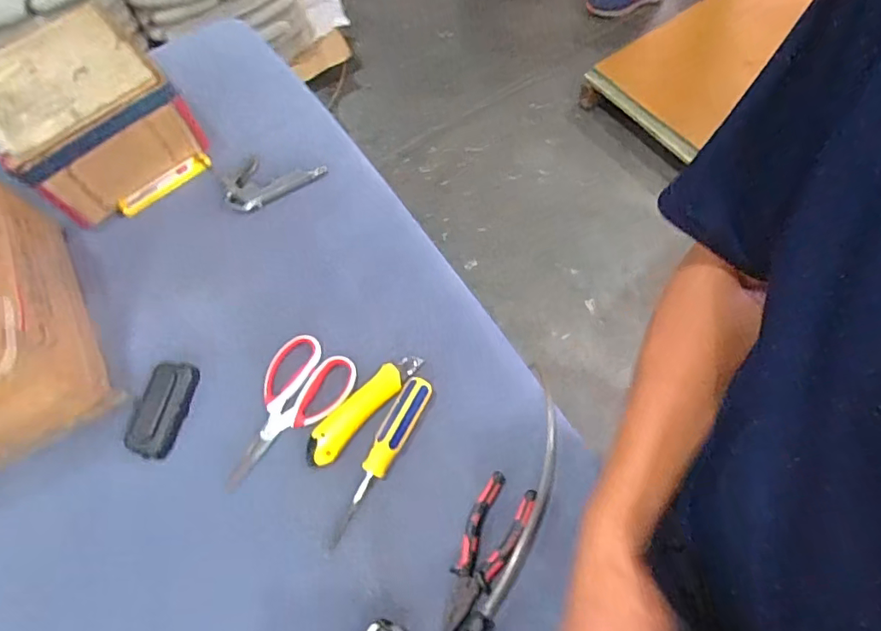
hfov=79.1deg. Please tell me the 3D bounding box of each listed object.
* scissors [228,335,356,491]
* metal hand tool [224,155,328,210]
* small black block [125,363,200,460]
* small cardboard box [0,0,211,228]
[{"bbox_3d":[-0.175,0.108,0.592,0.093,0.009,0.177,28,69,15],"label":"scissors"},{"bbox_3d":[-0.234,-0.192,0.736,0.135,0.012,0.075,-29,67,-11],"label":"metal hand tool"},{"bbox_3d":[-0.316,0.106,0.607,0.051,0.018,0.106,8,66,6],"label":"small black block"},{"bbox_3d":[-0.470,-0.264,0.722,0.212,0.123,0.226,-38,69,-14],"label":"small cardboard box"}]

